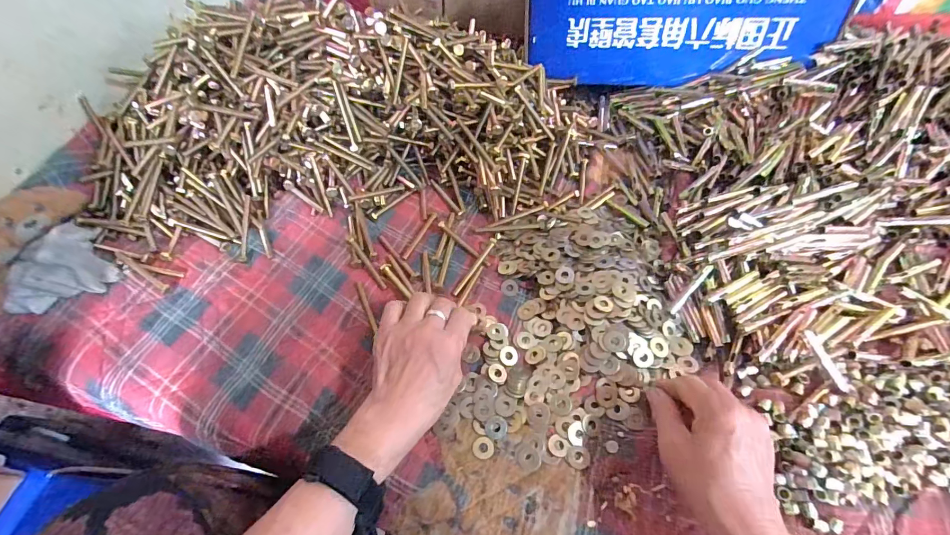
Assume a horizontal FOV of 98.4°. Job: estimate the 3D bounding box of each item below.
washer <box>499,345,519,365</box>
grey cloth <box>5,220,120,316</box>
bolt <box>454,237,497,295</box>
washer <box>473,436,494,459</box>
[{"bbox_3d":[0.035,0.090,0.418,0.018,0.004,0.020,15,58,13],"label":"washer"},{"bbox_3d":[-0.482,0.006,0.463,0.112,0.045,0.100,-38,61,-20],"label":"grey cloth"},{"bbox_3d":[0.000,-0.002,0.478,0.009,0.015,0.083,29,62,21],"label":"bolt"},{"bbox_3d":[0.007,0.162,0.369,0.018,0.004,0.020,-34,60,-18],"label":"washer"}]

